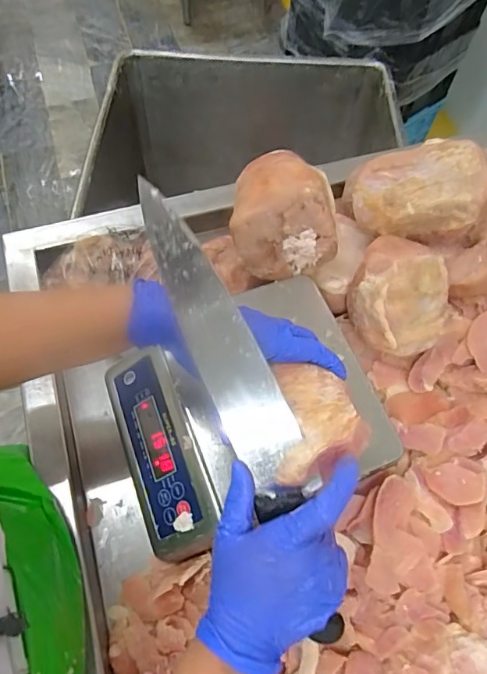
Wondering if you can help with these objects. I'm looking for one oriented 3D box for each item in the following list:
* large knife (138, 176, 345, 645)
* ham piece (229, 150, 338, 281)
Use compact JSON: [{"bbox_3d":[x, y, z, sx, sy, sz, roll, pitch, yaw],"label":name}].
[{"bbox_3d":[0.011,0.068,0.357,0.047,0.020,0.361,-26,102,-14],"label":"large knife"},{"bbox_3d":[0.042,-0.134,0.540,0.118,0.089,0.103,-15,66,-9],"label":"ham piece"}]

